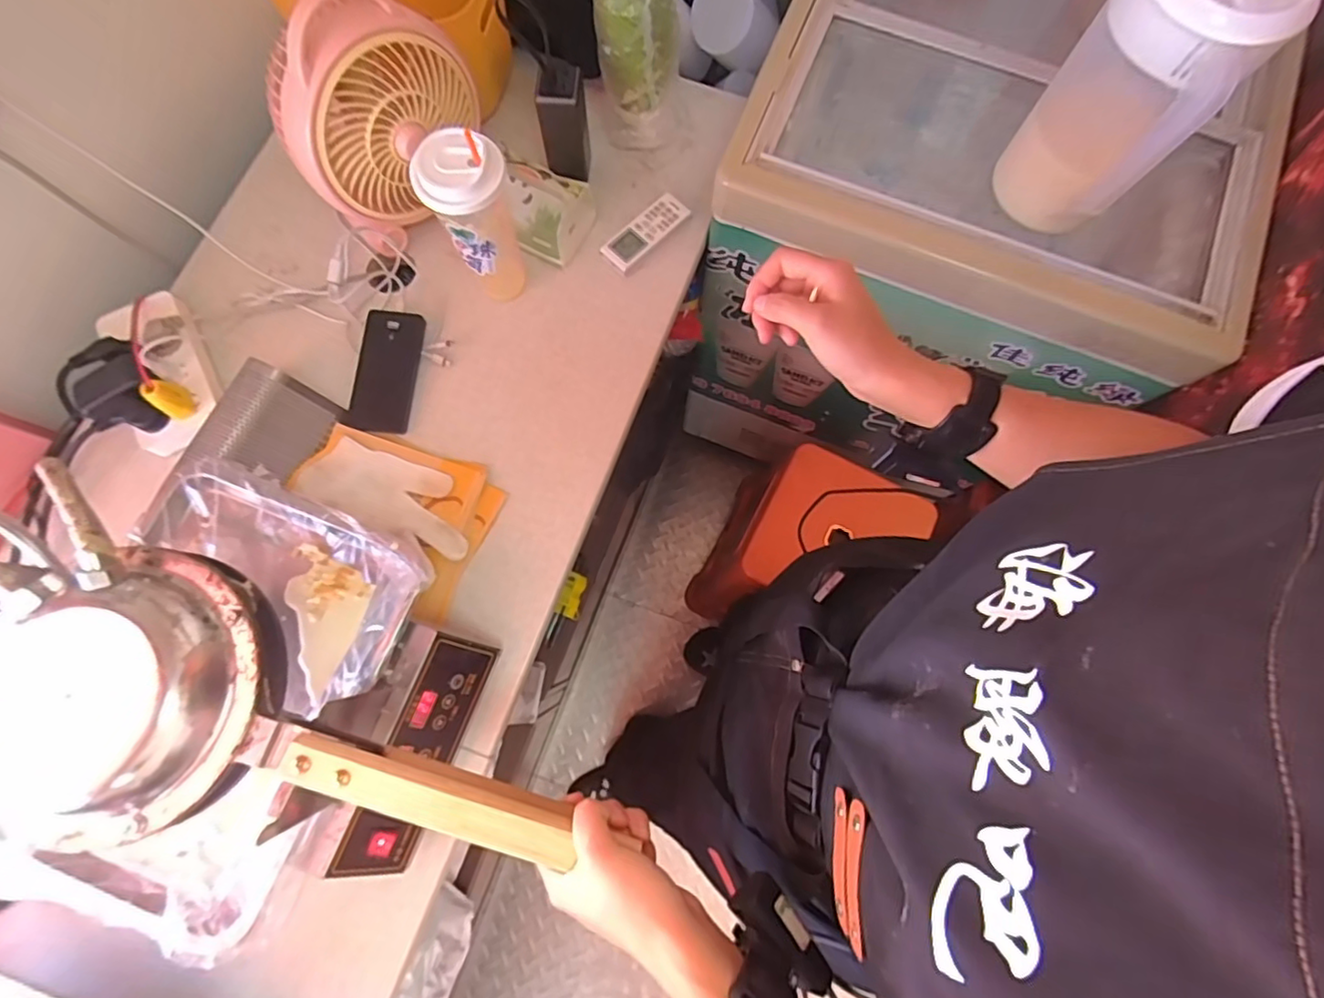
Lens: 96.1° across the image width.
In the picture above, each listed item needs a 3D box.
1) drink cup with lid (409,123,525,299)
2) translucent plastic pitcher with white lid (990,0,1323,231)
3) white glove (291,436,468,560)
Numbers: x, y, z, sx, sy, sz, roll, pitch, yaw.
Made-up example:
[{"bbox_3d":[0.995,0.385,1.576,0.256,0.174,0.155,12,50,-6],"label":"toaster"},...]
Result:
[{"bbox_3d":[-0.196,-0.295,0.648,0.080,0.208,0.073,0,77,-1],"label":"drink cup with lid"},{"bbox_3d":[0.410,-0.354,0.534,0.133,0.218,0.120,-42,81,-9],"label":"translucent plastic pitcher with white lid"},{"bbox_3d":[-0.301,-0.005,0.664,0.194,0.027,0.091,21,77,4],"label":"white glove"}]

